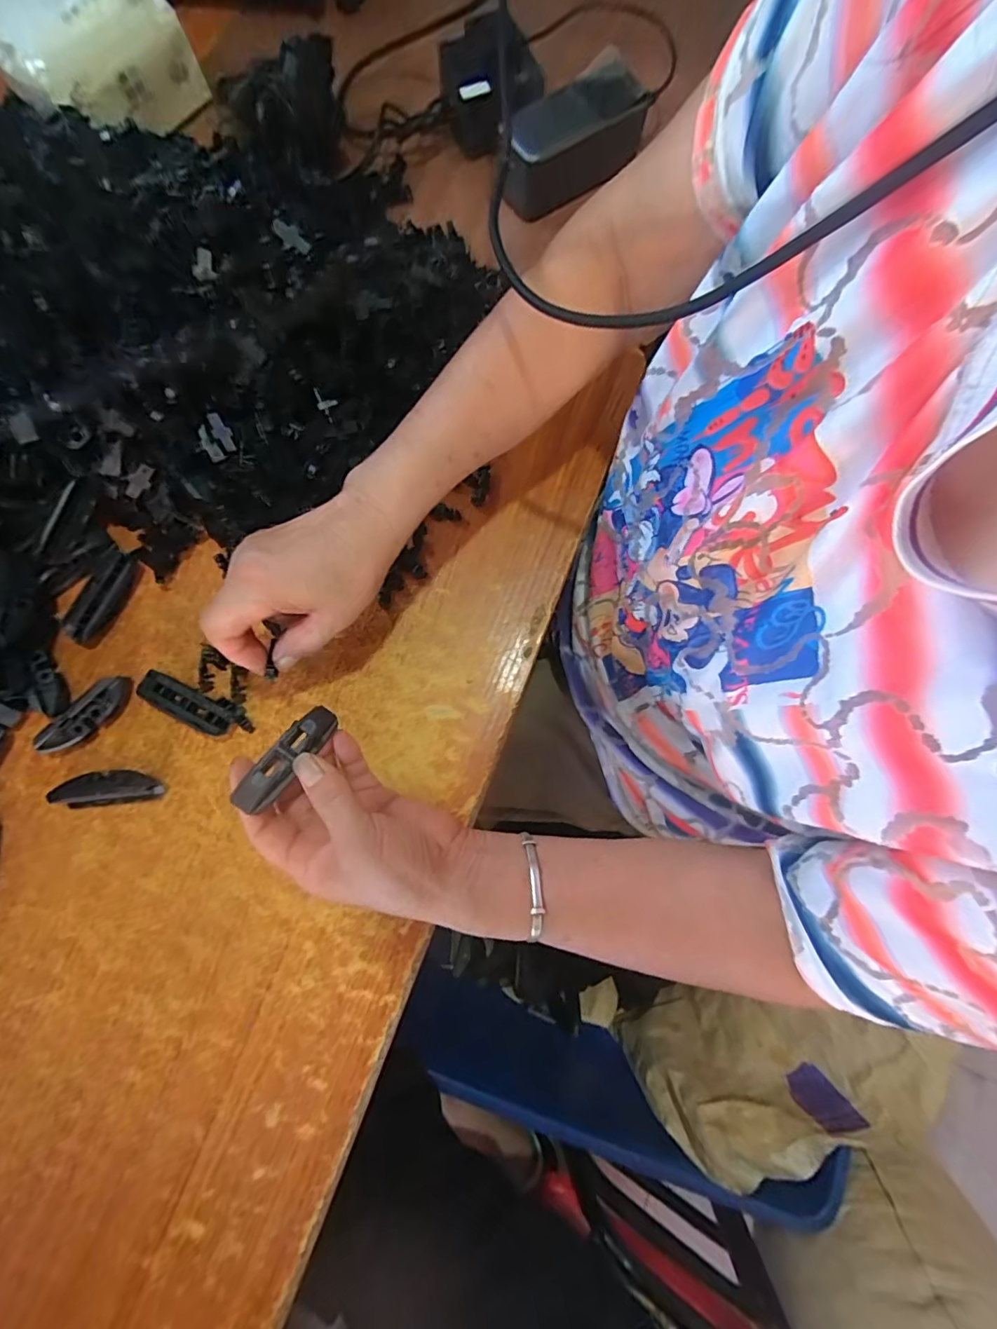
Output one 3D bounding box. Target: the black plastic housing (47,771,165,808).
[{"bbox_3d":[-0.272,0.086,0.352,0.068,0.025,0.022,-5,79,-2],"label":"black plastic housing"}]

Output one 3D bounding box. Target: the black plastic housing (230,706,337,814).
[{"bbox_3d":[-0.124,0.054,0.300,0.020,0.015,0.072,33,61,6],"label":"black plastic housing"}]

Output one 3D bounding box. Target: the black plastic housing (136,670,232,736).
[{"bbox_3d":[-0.226,0.029,0.368,0.069,0.017,0.022,28,79,5],"label":"black plastic housing"}]

